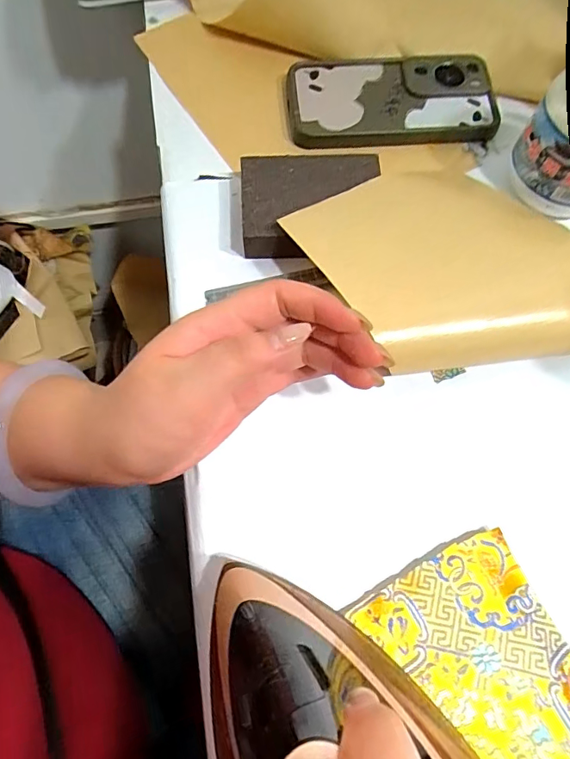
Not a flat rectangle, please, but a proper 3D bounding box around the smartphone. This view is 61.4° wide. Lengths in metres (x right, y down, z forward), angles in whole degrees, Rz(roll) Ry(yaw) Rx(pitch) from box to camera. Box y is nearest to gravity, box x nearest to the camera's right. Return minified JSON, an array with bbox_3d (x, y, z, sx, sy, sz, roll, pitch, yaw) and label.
[{"bbox_3d":[0.086,-0.219,0.376,0.163,0.012,0.080,-8,70,-5],"label":"smartphone"}]

